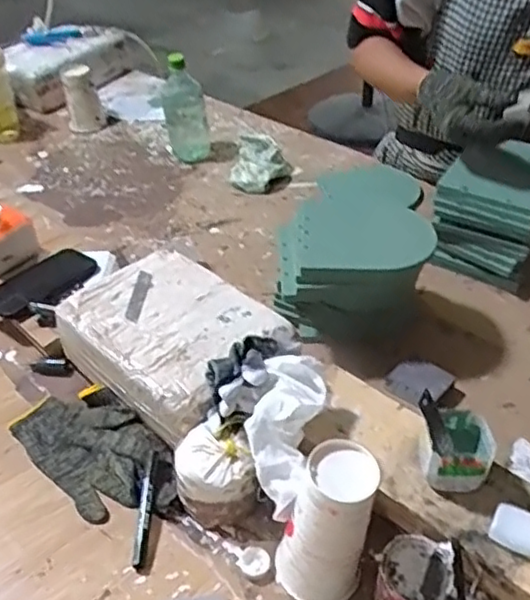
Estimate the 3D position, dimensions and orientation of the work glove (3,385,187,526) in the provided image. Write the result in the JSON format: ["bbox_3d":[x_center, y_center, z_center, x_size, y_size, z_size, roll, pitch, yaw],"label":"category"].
[{"bbox_3d":[-0.193,0.169,0.737,0.236,0.029,0.111,29,47,31],"label":"work glove"}]

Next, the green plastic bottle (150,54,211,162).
[{"bbox_3d":[-0.160,-0.357,1.217,0.099,0.207,0.075,-3,39,-3],"label":"green plastic bottle"}]

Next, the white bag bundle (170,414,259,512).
[{"bbox_3d":[-0.056,0.181,0.675,0.074,0.103,0.080,-9,40,-11],"label":"white bag bundle"}]

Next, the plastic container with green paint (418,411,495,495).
[{"bbox_3d":[0.190,0.149,0.638,0.067,0.053,0.078,10,41,12],"label":"plastic container with green paint"}]

